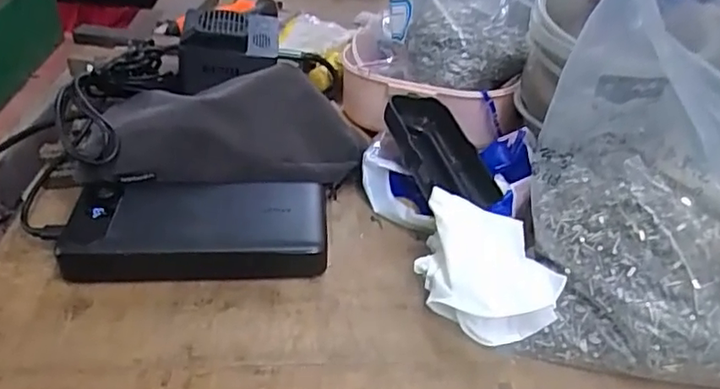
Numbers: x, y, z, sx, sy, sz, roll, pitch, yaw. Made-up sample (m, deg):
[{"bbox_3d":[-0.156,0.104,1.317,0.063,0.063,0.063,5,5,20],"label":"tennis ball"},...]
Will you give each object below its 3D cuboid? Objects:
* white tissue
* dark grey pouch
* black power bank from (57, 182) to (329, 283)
[{"bbox_3d":[0.070,0.042,0.348,0.073,0.048,0.077,5,37,3],"label":"white tissue"},{"bbox_3d":[-0.092,-0.051,0.430,0.175,0.034,0.097,0,36,-5],"label":"dark grey pouch"},{"bbox_3d":[-0.101,0.020,0.384,0.154,0.023,0.072,0,36,-5],"label":"black power bank"}]

